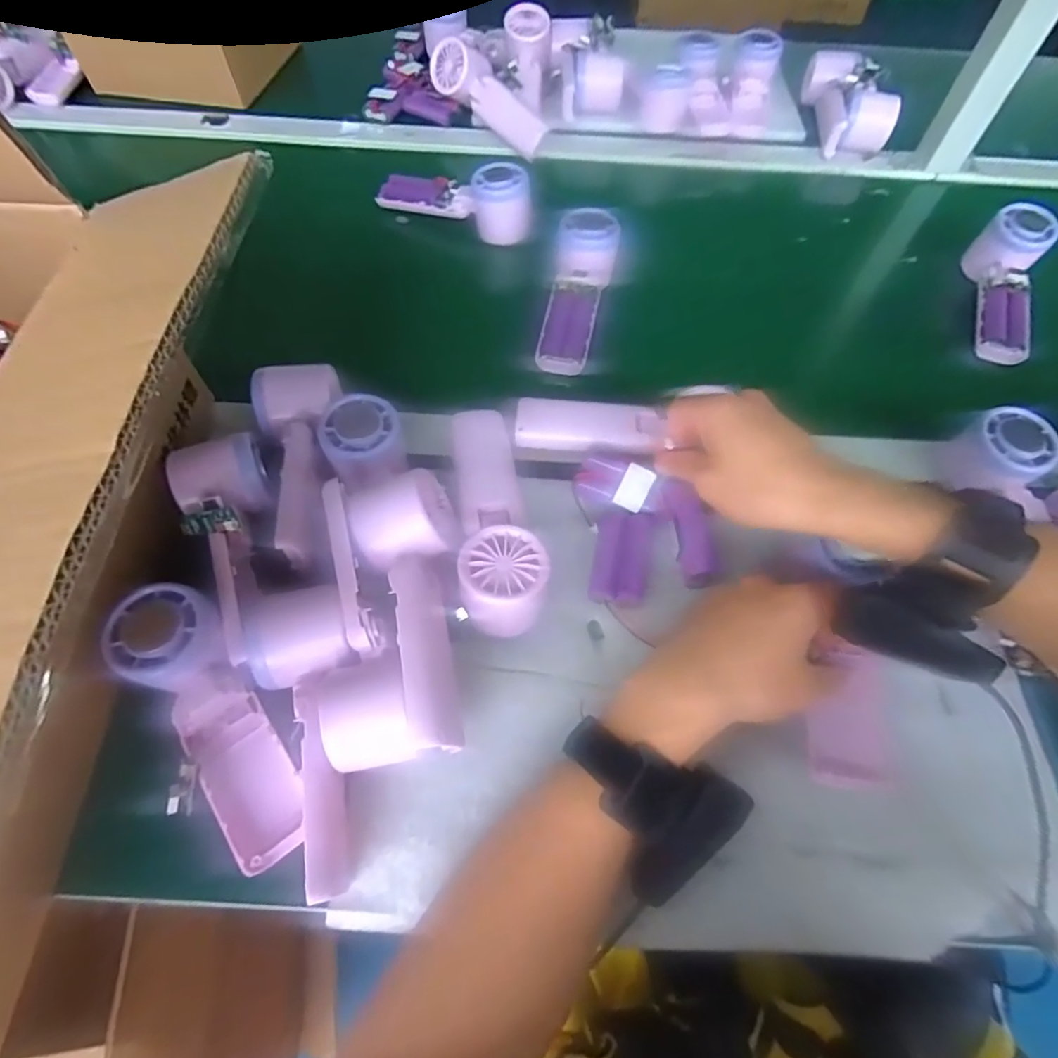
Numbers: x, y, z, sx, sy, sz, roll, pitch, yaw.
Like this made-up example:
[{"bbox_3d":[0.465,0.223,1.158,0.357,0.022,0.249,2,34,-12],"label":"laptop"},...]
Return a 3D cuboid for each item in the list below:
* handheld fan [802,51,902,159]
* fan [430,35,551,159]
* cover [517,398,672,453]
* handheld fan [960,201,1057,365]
[{"bbox_3d":[0.379,-0.514,0.671,0.073,0.048,0.142,-3,63,-4],"label":"handheld fan"},{"bbox_3d":[-0.045,-0.500,0.653,0.167,0.047,0.048,41,67,-4],"label":"fan"},{"bbox_3d":[0.044,-0.075,0.412,0.106,0.011,0.041,4,63,2],"label":"cover"},{"bbox_3d":[0.450,-0.227,0.535,0.050,0.049,0.162,15,78,5],"label":"handheld fan"}]

